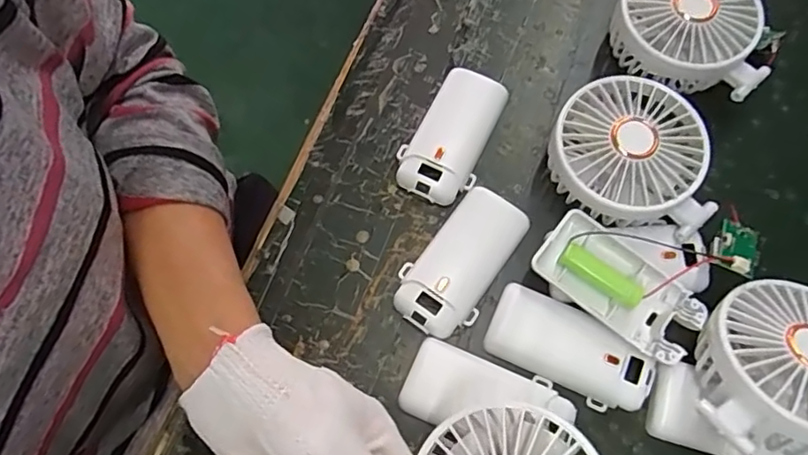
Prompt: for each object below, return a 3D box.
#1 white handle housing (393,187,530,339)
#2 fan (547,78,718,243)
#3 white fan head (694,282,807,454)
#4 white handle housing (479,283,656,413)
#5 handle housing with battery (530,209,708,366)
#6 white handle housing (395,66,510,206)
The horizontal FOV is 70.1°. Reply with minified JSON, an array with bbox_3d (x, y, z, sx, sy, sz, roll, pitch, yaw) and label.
[{"bbox_3d":[0.034,0.020,0.347,0.049,0.014,0.093,30,73,10],"label":"white handle housing"},{"bbox_3d":[0.137,-0.042,0.352,0.098,0.046,0.087,14,71,5],"label":"fan"},{"bbox_3d":[0.198,0.080,0.300,0.087,0.056,0.097,12,50,15],"label":"white fan head"},{"bbox_3d":[0.094,0.069,0.326,0.091,0.015,0.043,27,73,9],"label":"white handle housing"},{"bbox_3d":[0.120,0.035,0.330,0.092,0.026,0.044,37,75,12],"label":"handle housing with battery"},{"bbox_3d":[0.031,-0.061,0.374,0.048,0.017,0.093,21,72,7],"label":"white handle housing"}]

